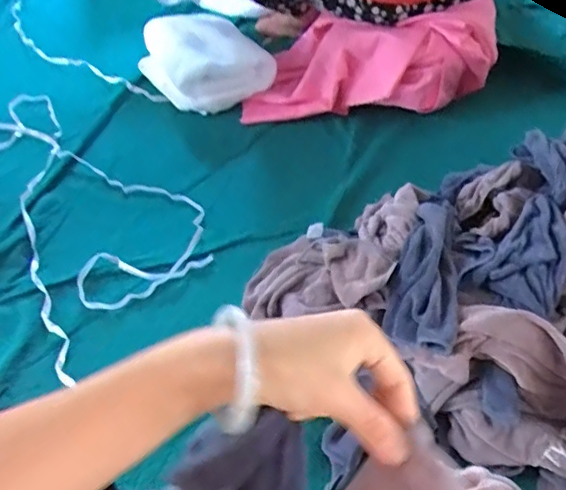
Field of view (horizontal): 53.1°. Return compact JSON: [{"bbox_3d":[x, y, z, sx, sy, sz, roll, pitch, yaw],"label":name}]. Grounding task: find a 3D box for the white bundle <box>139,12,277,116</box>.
[{"bbox_3d":[-0.200,-0.458,1.395,0.239,0.129,0.343,-31,52,-21],"label":"white bundle"}]

